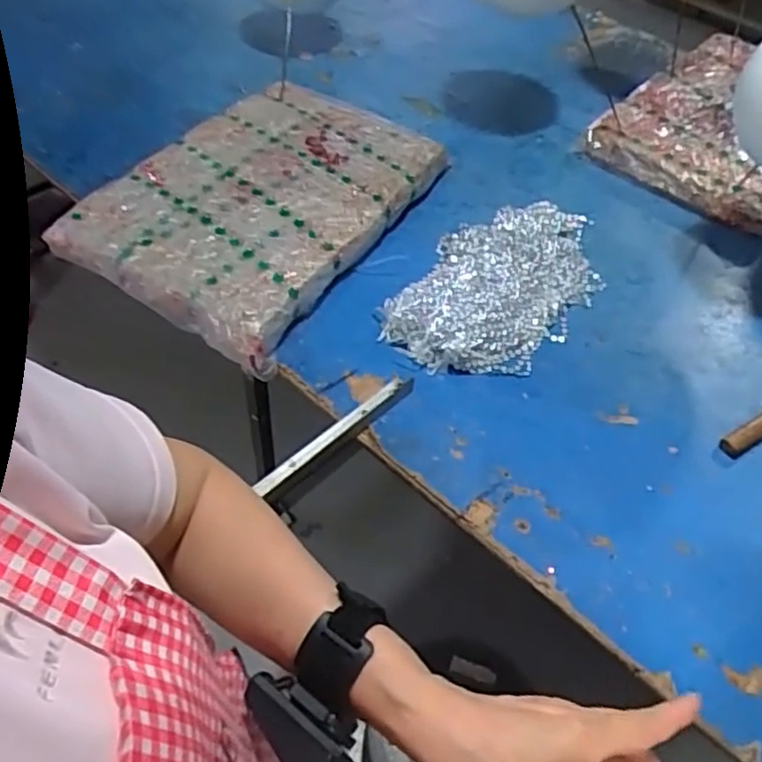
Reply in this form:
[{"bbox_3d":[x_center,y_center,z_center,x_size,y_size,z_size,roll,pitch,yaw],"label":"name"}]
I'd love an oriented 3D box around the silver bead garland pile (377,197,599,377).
[{"bbox_3d":[0.174,-0.146,0.957,0.214,0.033,0.392,30,54,20],"label":"silver bead garland pile"}]

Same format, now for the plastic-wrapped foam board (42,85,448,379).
[{"bbox_3d":[-0.179,-0.279,1.022,0.374,0.043,0.539,25,53,16],"label":"plastic-wrapped foam board"}]

